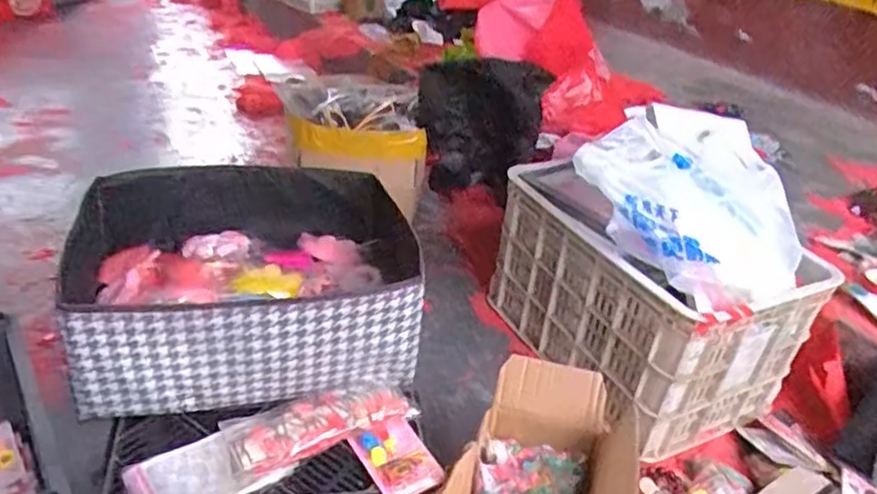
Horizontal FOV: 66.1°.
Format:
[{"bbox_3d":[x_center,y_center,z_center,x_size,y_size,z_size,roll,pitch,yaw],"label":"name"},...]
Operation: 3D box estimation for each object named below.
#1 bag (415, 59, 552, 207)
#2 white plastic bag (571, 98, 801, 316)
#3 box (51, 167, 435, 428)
[{"bbox_3d":[0.088,-0.263,1.563,0.287,0.333,0.112,-4,34,-18],"label":"bag"},{"bbox_3d":[0.420,-0.079,1.073,0.328,0.164,0.359,24,35,24],"label":"white plastic bag"},{"bbox_3d":[-0.259,0.038,0.919,0.443,0.160,0.358,-4,34,-18],"label":"box"}]

